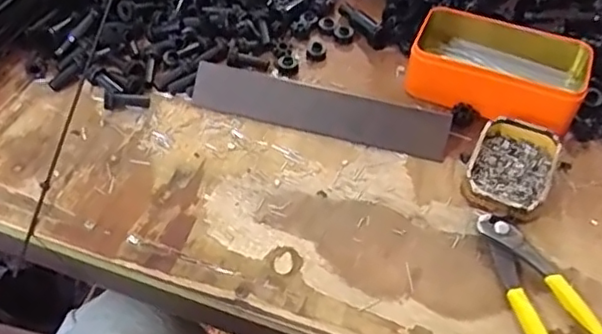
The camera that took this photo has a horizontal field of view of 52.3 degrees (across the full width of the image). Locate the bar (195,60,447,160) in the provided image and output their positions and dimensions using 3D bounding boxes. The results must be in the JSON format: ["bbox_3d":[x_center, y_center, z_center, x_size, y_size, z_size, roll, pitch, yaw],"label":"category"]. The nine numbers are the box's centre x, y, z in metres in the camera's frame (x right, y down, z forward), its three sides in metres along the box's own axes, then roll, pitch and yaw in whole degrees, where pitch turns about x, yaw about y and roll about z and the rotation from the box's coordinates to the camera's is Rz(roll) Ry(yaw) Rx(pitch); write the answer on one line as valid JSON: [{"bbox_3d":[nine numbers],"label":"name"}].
[{"bbox_3d":[0.014,-0.048,0.516,0.216,0.007,0.039,13,93,9],"label":"bar"}]

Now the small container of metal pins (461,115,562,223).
[{"bbox_3d":[0.164,-0.001,0.476,0.060,0.021,0.089,22,53,15],"label":"small container of metal pins"}]

